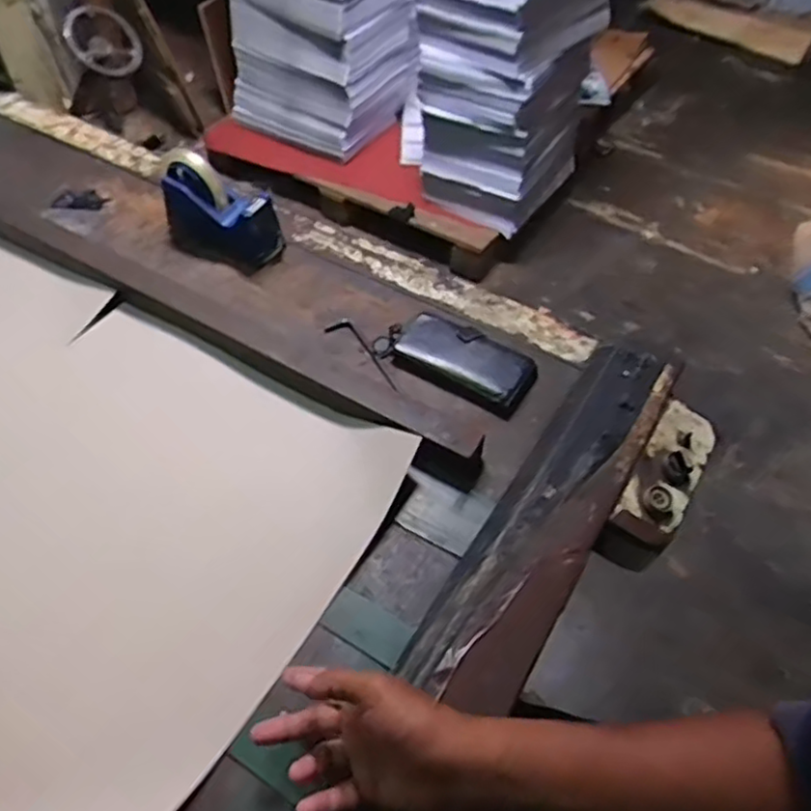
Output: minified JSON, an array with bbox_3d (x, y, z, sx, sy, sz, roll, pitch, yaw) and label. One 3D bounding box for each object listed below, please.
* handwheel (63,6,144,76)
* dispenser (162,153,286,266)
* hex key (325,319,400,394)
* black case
[{"bbox_3d":[-0.520,-0.628,1.180,0.128,0.042,0.122,-11,93,-28],"label":"handwheel"},{"bbox_3d":[-0.246,-0.251,0.887,0.163,0.106,0.065,15,53,10],"label":"dispenser"},{"bbox_3d":[-0.044,-0.064,0.810,0.029,0.004,0.126,-42,65,-16],"label":"hex key"},{"bbox_3d":[0.069,-0.056,0.787,0.156,0.025,0.079,28,56,19],"label":"black case"}]

